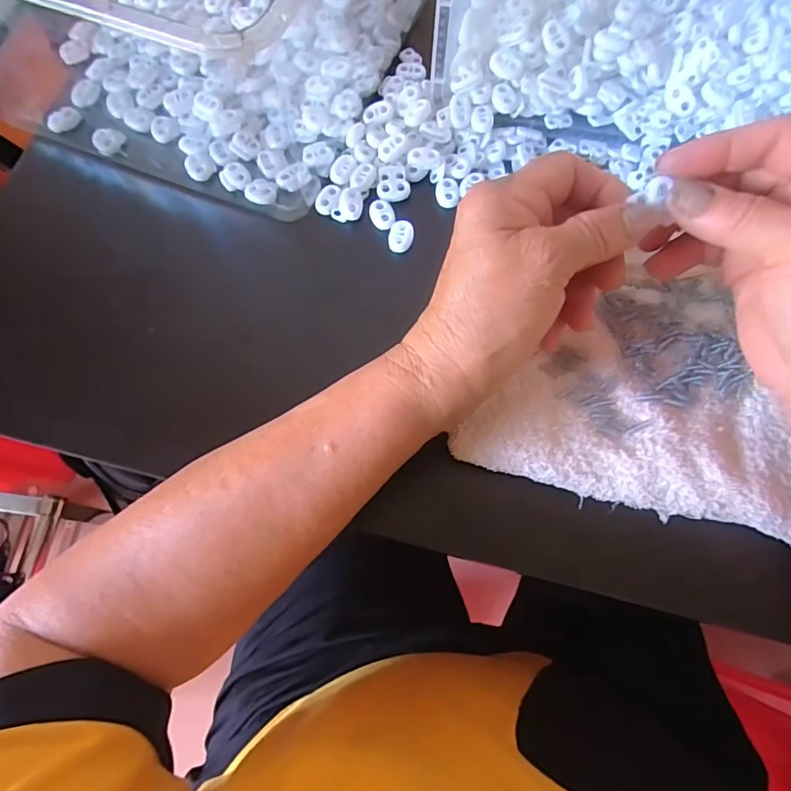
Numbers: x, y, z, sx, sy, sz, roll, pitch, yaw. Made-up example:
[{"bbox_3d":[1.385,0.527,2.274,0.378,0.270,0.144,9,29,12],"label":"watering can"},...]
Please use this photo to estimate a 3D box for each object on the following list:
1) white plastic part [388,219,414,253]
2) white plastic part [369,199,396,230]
[{"bbox_3d":[0.004,-0.106,0.335,0.016,0.004,0.022,5,72,3],"label":"white plastic part"},{"bbox_3d":[-0.009,-0.121,0.342,0.015,0.004,0.024,-19,72,-5],"label":"white plastic part"}]

